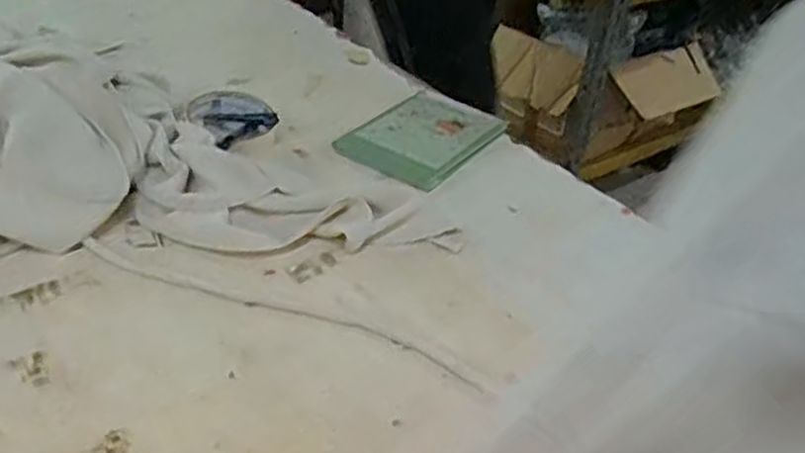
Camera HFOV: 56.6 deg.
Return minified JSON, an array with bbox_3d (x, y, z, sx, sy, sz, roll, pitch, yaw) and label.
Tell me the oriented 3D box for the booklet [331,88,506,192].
[{"bbox_3d":[0.020,-0.086,0.721,0.107,0.009,0.155,29,46,26],"label":"booklet"}]

